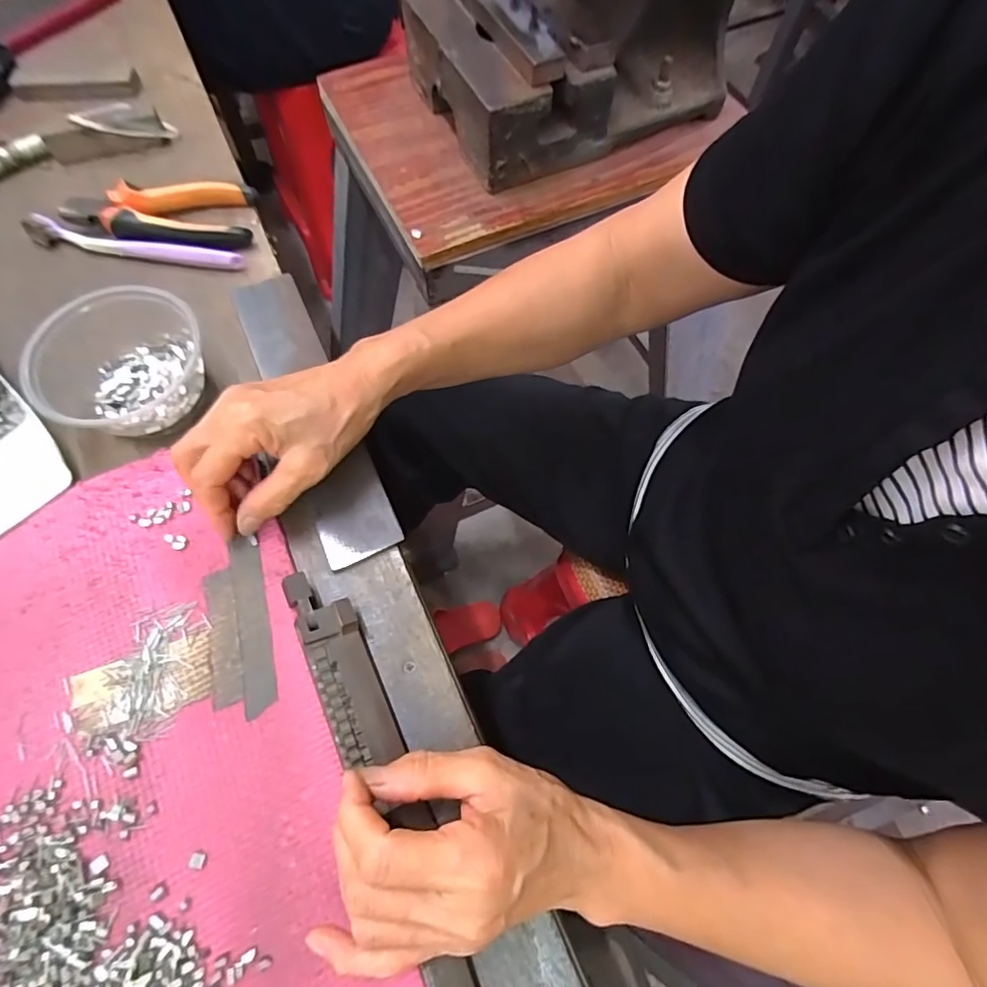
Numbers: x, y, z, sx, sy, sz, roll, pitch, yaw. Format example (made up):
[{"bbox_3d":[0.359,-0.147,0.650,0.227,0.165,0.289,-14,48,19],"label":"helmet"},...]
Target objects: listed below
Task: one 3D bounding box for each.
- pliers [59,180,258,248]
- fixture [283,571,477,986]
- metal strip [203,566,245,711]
[{"bbox_3d":[-0.277,-0.228,0.440,0.148,0.019,0.069,-5,67,-2],"label":"pliers"},{"bbox_3d":[-0.045,0.179,0.266,0.030,0.018,0.310,-22,70,-12],"label":"fixture"},{"bbox_3d":[-0.159,0.083,0.311,0.017,0.004,0.079,-14,68,-9],"label":"metal strip"}]

